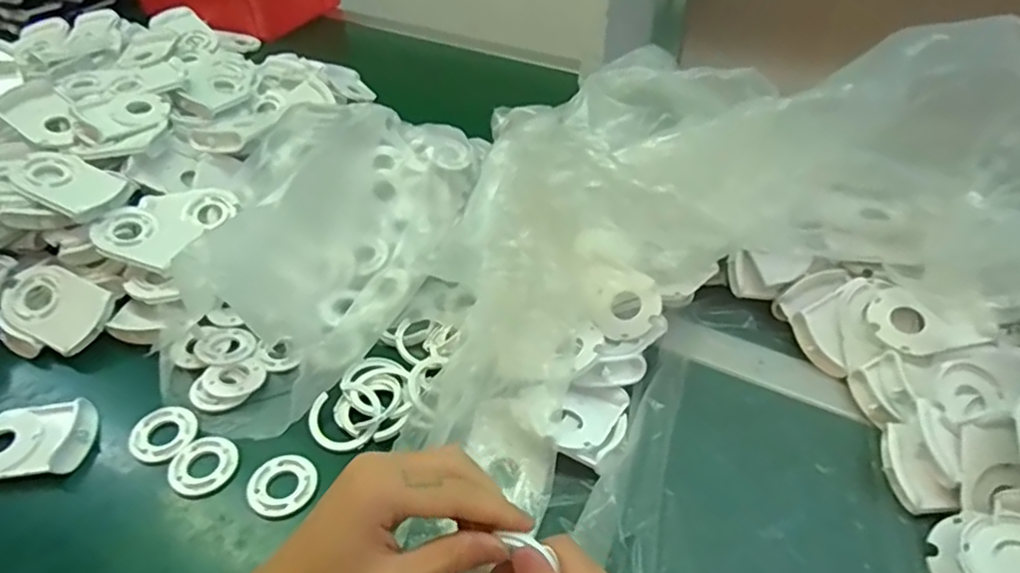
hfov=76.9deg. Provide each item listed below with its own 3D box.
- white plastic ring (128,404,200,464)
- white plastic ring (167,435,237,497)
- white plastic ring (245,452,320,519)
[{"bbox_3d":[-0.248,0.105,0.461,0.043,0.007,0.043,0,42,0],"label":"white plastic ring"},{"bbox_3d":[-0.212,0.123,0.443,0.043,0.004,0.044,0,42,0],"label":"white plastic ring"},{"bbox_3d":[-0.152,0.133,0.430,0.039,0.010,0.045,29,50,28],"label":"white plastic ring"}]

